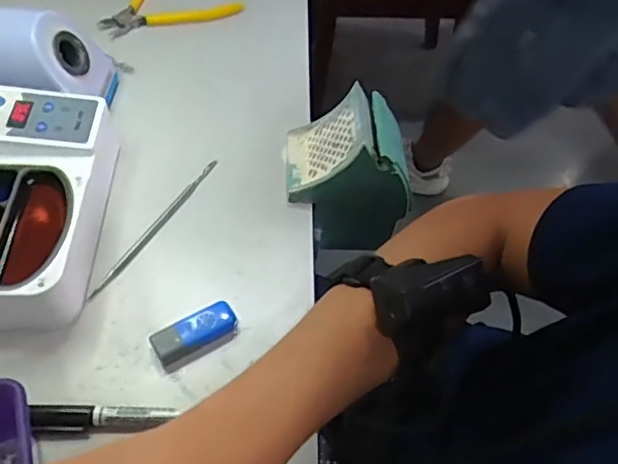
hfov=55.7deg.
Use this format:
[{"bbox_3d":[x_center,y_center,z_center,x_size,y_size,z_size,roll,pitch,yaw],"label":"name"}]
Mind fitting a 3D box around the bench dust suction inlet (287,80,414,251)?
[{"bbox_3d":[0.033,-0.056,0.534,0.103,0.129,0.077,0,54,-3],"label":"bench dust suction inlet"}]

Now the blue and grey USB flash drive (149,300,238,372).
[{"bbox_3d":[-0.082,0.075,0.427,0.062,0.016,0.027,-28,60,-21],"label":"blue and grey USB flash drive"}]

